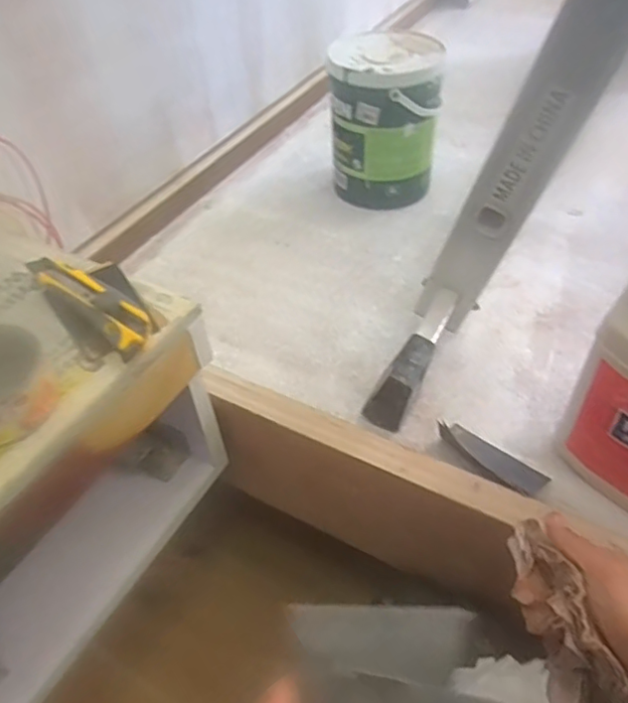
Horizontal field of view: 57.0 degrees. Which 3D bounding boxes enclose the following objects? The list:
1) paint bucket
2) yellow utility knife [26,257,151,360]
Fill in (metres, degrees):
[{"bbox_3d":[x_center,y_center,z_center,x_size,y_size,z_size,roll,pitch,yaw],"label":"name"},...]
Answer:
[{"bbox_3d":[0.110,-0.359,0.910,0.154,0.215,0.168,-2,46,2],"label":"paint bucket"},{"bbox_3d":[-0.191,-0.044,0.496,0.168,0.018,0.037,34,57,31],"label":"yellow utility knife"}]

